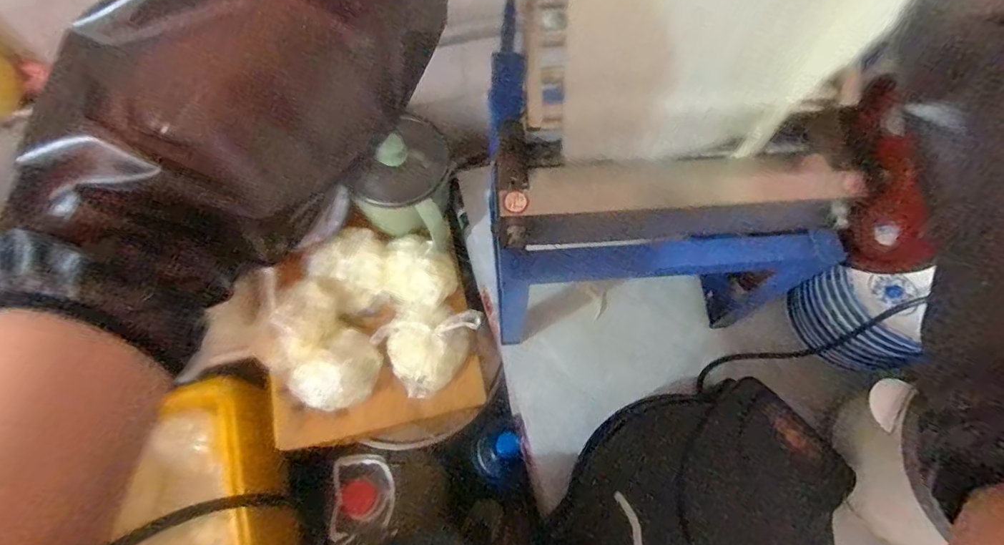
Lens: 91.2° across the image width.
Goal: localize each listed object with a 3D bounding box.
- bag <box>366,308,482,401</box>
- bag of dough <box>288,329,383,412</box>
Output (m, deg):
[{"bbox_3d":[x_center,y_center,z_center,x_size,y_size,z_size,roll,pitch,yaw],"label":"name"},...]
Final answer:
[{"bbox_3d":[-0.125,0.109,0.782,0.138,0.071,0.151,31,71,12],"label":"bag"},{"bbox_3d":[-0.251,0.159,0.761,0.102,0.051,0.137,42,74,15],"label":"bag of dough"}]

